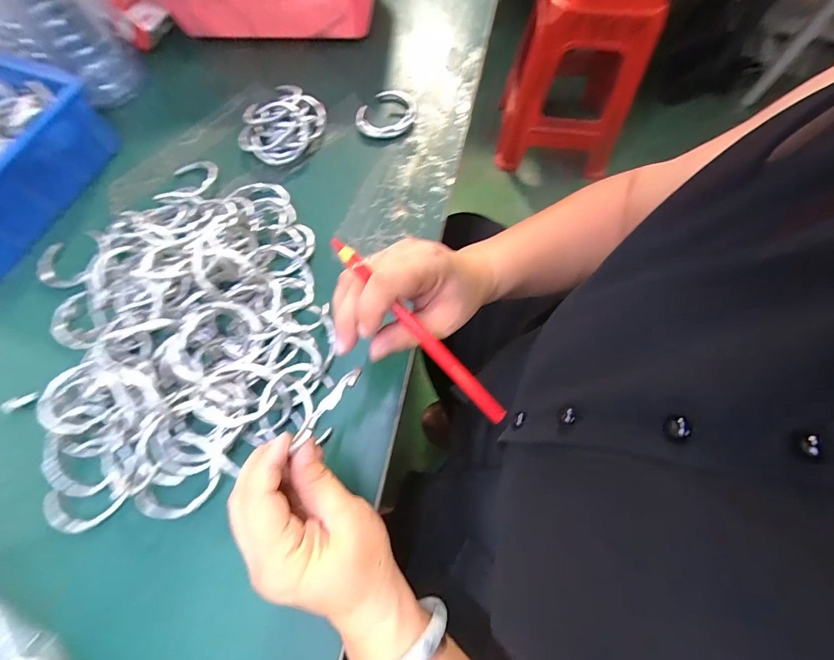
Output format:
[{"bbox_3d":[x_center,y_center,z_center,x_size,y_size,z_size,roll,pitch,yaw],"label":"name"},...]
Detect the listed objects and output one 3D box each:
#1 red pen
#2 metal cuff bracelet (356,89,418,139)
[{"bbox_3d":[0.005,0.005,0.242,0.163,0.007,0.014,47,72,-16],"label":"red pen"},{"bbox_3d":[-0.034,-0.249,0.426,0.063,0.016,0.067,-1,67,1],"label":"metal cuff bracelet"}]

